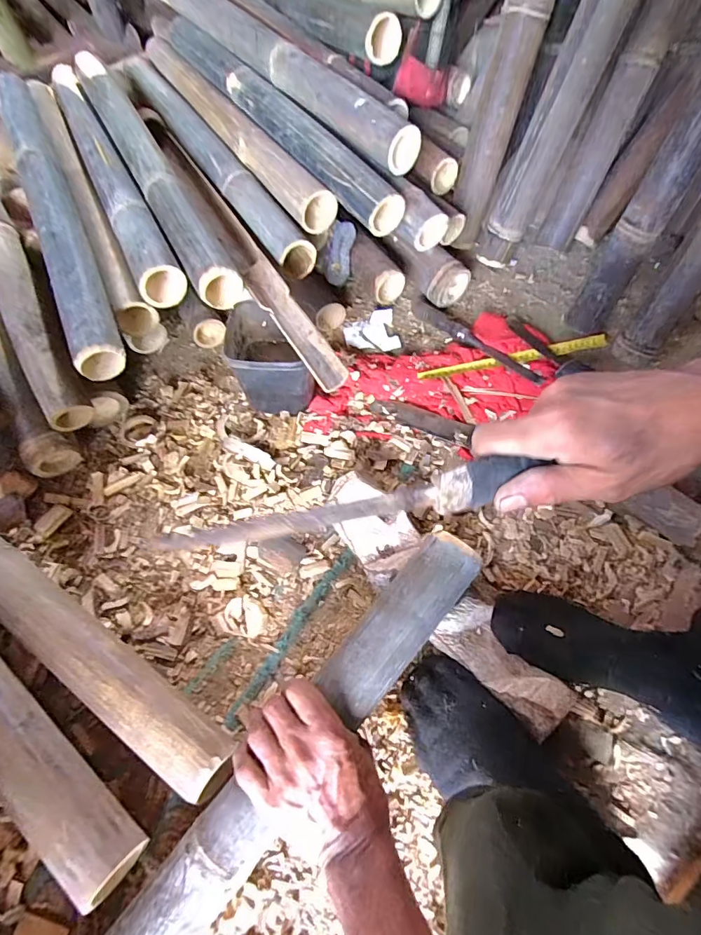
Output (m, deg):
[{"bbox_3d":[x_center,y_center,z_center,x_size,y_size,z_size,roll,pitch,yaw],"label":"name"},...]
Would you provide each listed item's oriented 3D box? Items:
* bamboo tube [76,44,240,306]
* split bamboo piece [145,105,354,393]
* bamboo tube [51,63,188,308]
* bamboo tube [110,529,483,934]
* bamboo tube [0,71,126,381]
[{"bbox_3d":[-0.309,-0.465,0.681,0.053,0.043,0.630,-27,64,-12],"label":"bamboo tube"},{"bbox_3d":[-0.173,-0.341,0.645,0.048,0.029,0.647,-25,64,-12],"label":"split bamboo piece"},{"bbox_3d":[-0.381,-0.479,0.698,0.056,0.049,0.648,-25,64,-11],"label":"bamboo tube"},{"bbox_3d":[-0.101,0.314,0.379,0.062,0.060,0.656,38,73,17],"label":"bamboo tube"},{"bbox_3d":[-0.427,-0.381,0.653,0.058,0.056,0.650,-24,64,-11],"label":"bamboo tube"}]

